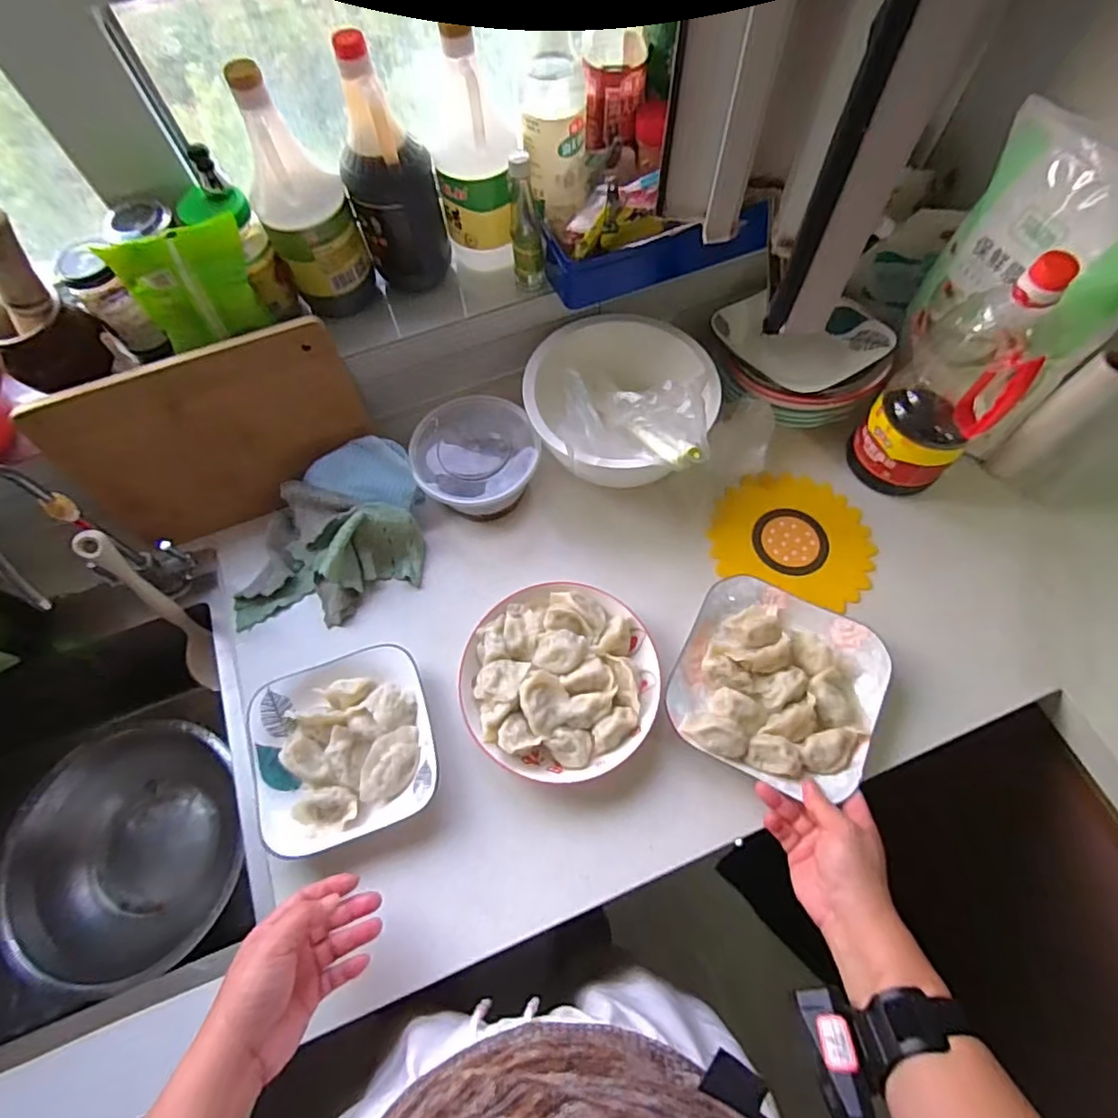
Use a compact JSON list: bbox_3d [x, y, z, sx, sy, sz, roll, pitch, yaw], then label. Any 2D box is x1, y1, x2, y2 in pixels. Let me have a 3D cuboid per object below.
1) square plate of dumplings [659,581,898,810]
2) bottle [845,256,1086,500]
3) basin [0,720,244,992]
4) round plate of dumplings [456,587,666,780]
[{"bbox_3d":[0.219,0.121,0.569,0.189,0.031,0.187,24,69,12],"label":"square plate of dumplings"},{"bbox_3d":[0.405,-0.184,0.582,0.122,0.261,0.117,-42,71,-15],"label":"bottle"},{"bbox_3d":[-0.519,0.348,0.702,0.261,0.074,0.284,-1,66,2],"label":"basin"},{"bbox_3d":[0.001,0.119,0.581,0.193,0.038,0.193,-1,66,2],"label":"round plate of dumplings"}]

